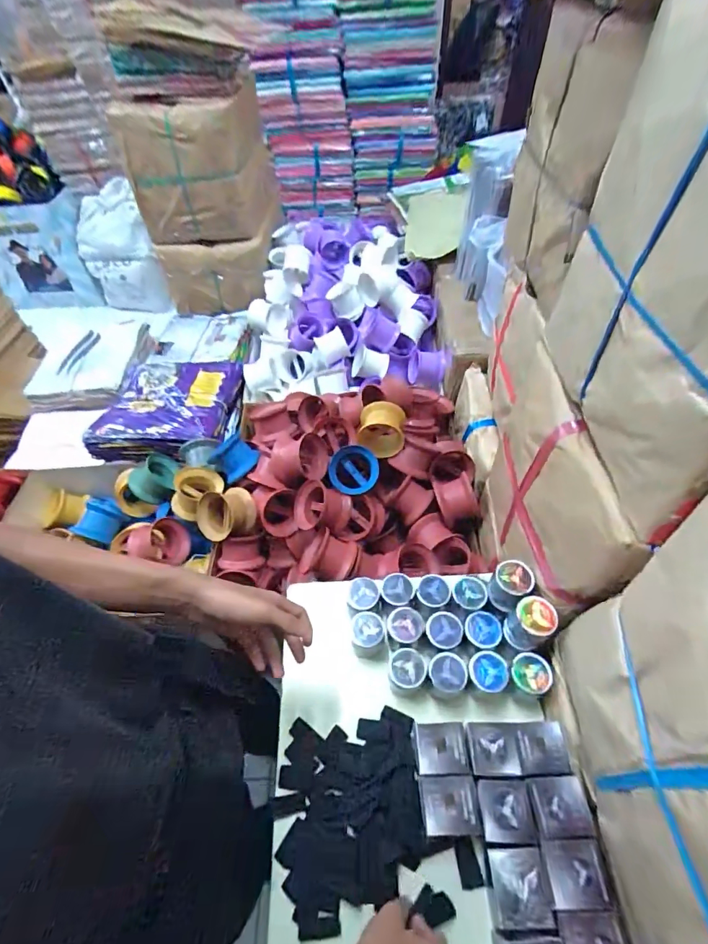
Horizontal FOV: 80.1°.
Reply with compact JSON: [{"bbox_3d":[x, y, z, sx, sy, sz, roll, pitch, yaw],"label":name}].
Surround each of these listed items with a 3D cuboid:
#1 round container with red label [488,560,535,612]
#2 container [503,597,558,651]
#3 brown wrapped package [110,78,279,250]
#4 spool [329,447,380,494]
[{"bbox_3d":[0.243,0.176,0.656,0.053,0.068,0.054,-1,53,2],"label":"round container with red label"},{"bbox_3d":[0.261,0.225,0.624,0.061,0.069,0.056,-30,57,-19],"label":"container"},{"bbox_3d":[-0.523,-1.004,1.433,0.463,0.336,0.308,-8,53,-4],"label":"brown wrapped package"},{"bbox_3d":[0.001,-0.006,0.953,0.109,0.056,0.105,1,95,9],"label":"spool"}]

